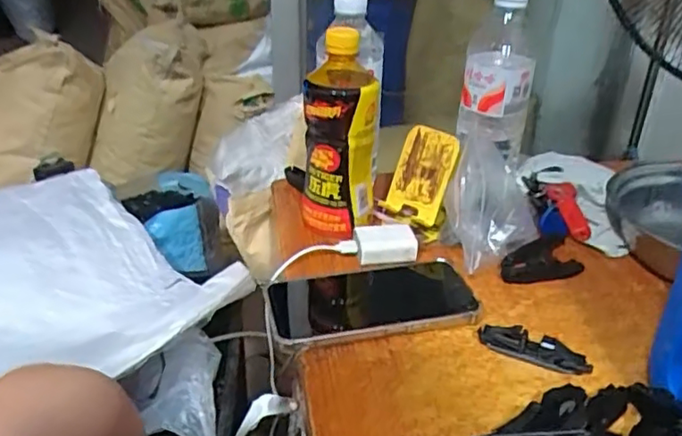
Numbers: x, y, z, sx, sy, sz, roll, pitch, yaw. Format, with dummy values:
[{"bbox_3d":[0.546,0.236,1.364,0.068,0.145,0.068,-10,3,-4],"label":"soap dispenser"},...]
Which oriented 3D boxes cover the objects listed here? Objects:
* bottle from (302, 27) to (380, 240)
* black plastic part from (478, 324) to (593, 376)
[{"bbox_3d":[-0.001,-0.084,0.586,0.070,0.184,0.085,3,29,3],"label":"bottle"},{"bbox_3d":[0.143,0.096,0.455,0.080,0.017,0.018,14,31,22],"label":"black plastic part"}]

